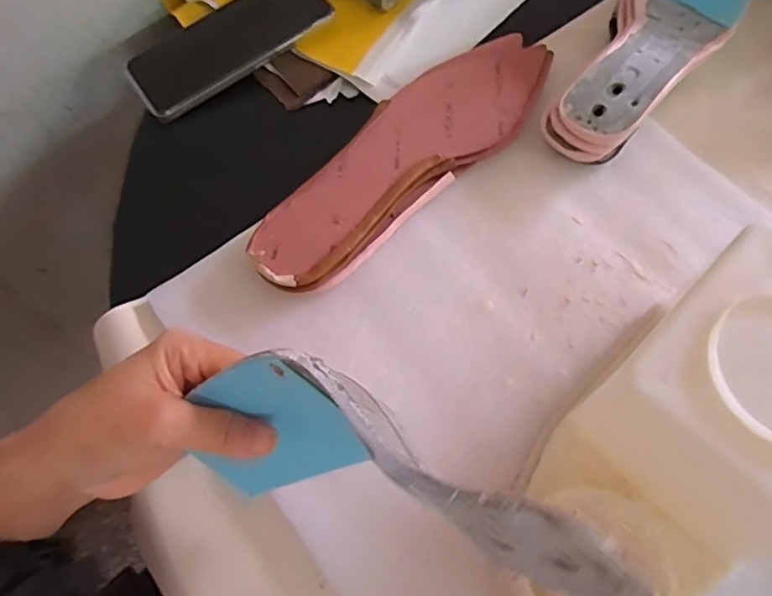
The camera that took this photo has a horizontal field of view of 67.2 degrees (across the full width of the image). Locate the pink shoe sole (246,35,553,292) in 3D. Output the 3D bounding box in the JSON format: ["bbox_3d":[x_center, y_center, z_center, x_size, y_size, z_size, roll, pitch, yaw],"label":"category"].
[{"bbox_3d":[0.020,-0.105,0.413,0.083,0.020,0.278,39,70,18],"label":"pink shoe sole"}]

